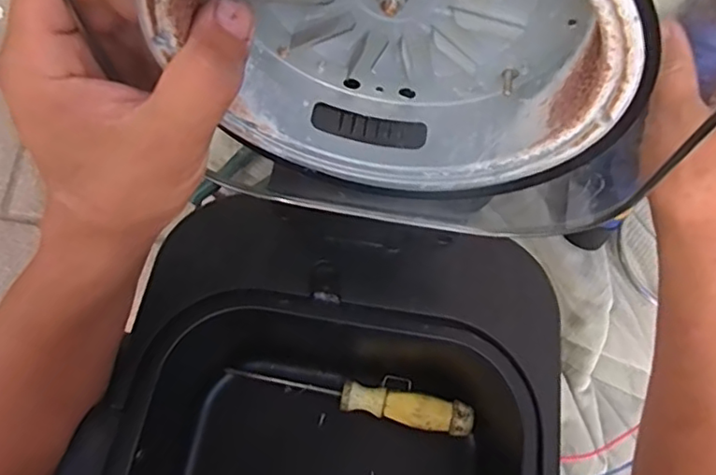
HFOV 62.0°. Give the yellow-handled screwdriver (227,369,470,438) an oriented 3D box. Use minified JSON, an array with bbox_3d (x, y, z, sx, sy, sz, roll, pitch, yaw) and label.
[{"bbox_3d":[-0.006,0.128,0.474,0.192,0.018,0.025,10,76,4],"label":"yellow-handled screwdriver"}]

